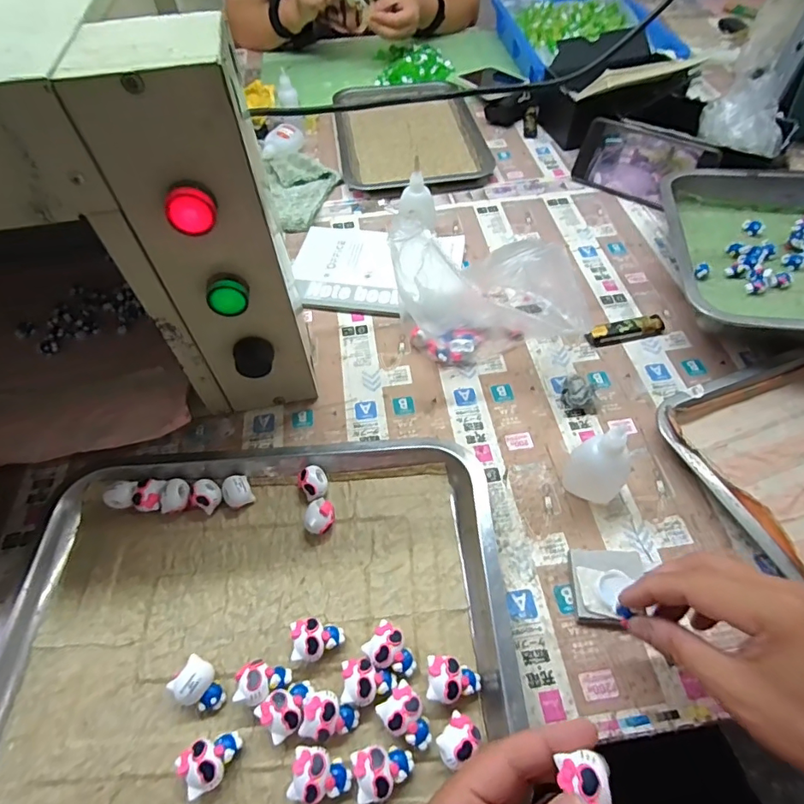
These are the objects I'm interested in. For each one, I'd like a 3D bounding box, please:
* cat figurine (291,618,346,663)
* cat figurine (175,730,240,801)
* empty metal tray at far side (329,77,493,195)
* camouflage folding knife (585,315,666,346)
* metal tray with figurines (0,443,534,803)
[{"bbox_3d":[-0.057,0.160,0.325,0.034,0.022,0.025,-5,55,-3],"label":"cat figurine"},{"bbox_3d":[-0.112,0.213,0.286,0.033,0.023,0.025,-30,60,-19],"label":"cat figurine"},{"bbox_3d":[0.008,-0.426,0.753,0.212,0.016,0.313,-7,55,-5],"label":"empty metal tray at far side"},{"bbox_3d":[0.232,-0.075,0.498,0.082,0.015,0.021,-14,56,-10],"label":"camouflage folding knife"},{"bbox_3d":[-0.103,0.148,0.335,0.347,0.027,0.251,-3,55,-2],"label":"metal tray with figurines"}]

